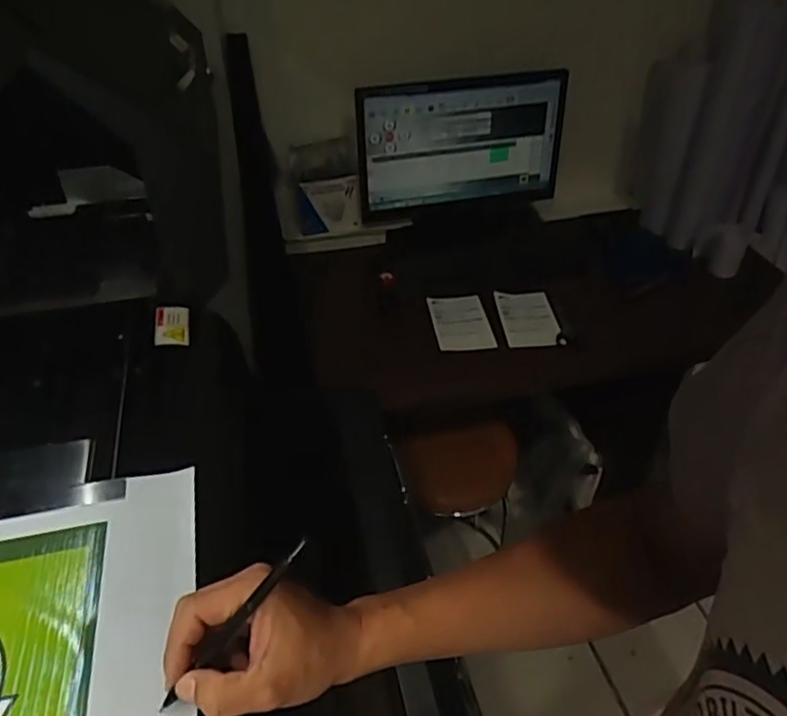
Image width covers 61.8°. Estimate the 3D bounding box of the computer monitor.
[{"bbox_3d":[0.141,-0.414,1.301,0.424,0.254,0.047,-10,41,-12],"label":"computer monitor"}]

